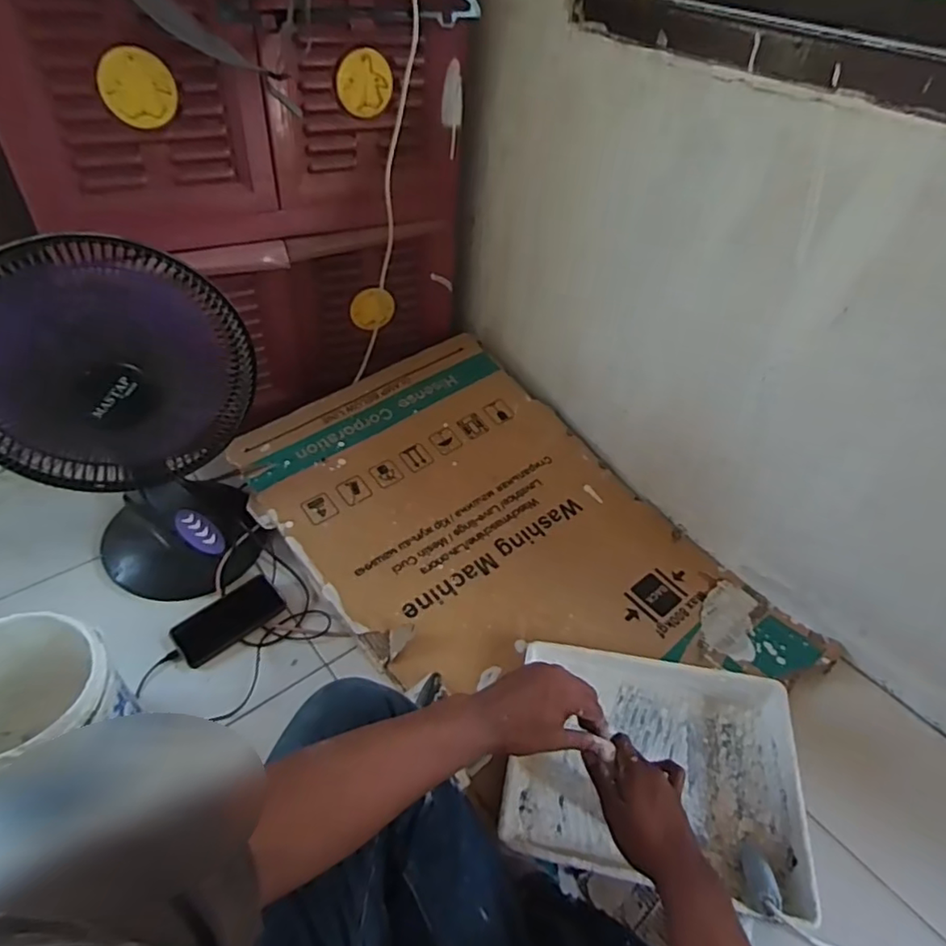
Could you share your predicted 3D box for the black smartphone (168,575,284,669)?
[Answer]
[{"bbox_3d":[-0.387,0.230,0.937,0.084,0.015,0.160,35,51,28],"label":"black smartphone"}]

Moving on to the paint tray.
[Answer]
[{"bbox_3d":[0.232,0.385,0.786,0.357,0.091,0.290,12,44,7],"label":"paint tray"}]

